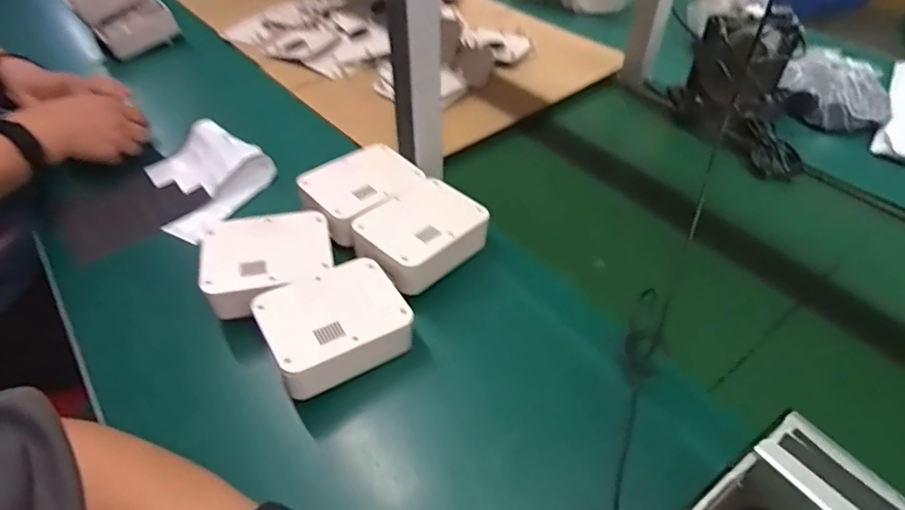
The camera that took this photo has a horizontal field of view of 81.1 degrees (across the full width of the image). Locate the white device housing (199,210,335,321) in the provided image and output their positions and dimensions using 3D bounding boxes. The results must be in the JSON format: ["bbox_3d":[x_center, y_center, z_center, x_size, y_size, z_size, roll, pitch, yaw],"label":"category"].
[{"bbox_3d":[-0.192,0.006,0.556,0.127,0.043,0.104,-12,46,-11],"label":"white device housing"}]

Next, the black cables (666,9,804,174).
[{"bbox_3d":[0.399,-0.223,0.722,0.144,0.136,0.186,7,46,8],"label":"black cables"}]

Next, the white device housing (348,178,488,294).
[{"bbox_3d":[-0.035,-0.025,0.578,0.136,0.041,0.103,-34,54,-28],"label":"white device housing"}]

